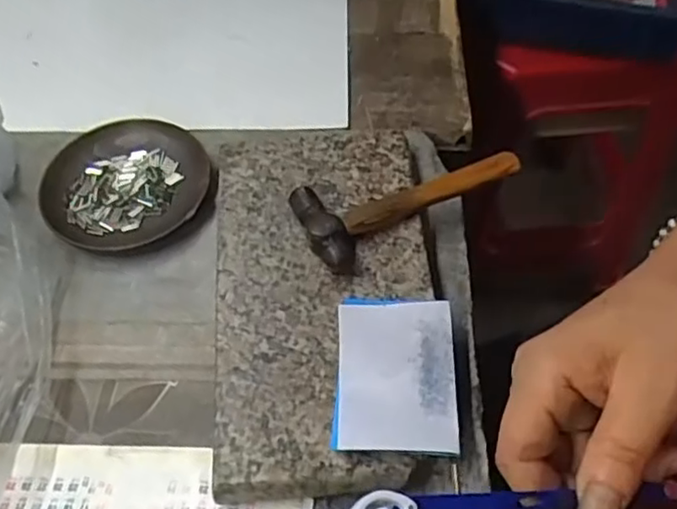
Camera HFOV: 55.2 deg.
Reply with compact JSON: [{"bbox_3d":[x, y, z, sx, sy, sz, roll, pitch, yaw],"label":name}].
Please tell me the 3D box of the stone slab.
[{"bbox_3d":[-0.009,0.022,0.406,0.130,0.030,0.247,-4,57,-2],"label":"stone slab"}]

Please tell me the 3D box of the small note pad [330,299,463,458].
[{"bbox_3d":[0.032,0.064,0.359,0.065,0.016,0.095,2,57,2],"label":"small note pad"}]

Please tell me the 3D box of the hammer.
[{"bbox_3d":[0.050,-0.037,0.419,0.151,0.022,0.062,-19,58,-11],"label":"hammer"}]

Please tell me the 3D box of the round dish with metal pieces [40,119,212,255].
[{"bbox_3d":[-0.151,-0.049,0.464,0.118,0.015,0.111,0,57,1],"label":"round dish with metal pieces"}]

